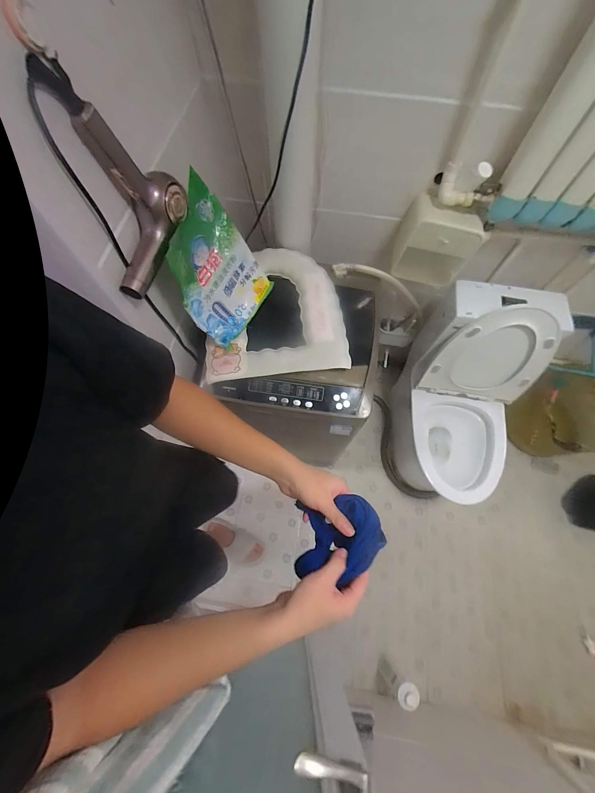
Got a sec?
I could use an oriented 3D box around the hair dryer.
[{"bbox_3d":[-0.257,-0.309,0.461,0.083,0.259,0.197,6,68,2],"label":"hair dryer"}]

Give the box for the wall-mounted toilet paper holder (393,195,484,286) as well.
[{"bbox_3d":[0.399,-0.445,0.910,0.224,0.211,0.117,25,70,9],"label":"wall-mounted toilet paper holder"}]

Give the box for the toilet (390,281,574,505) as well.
[{"bbox_3d":[0.619,0.063,1.170,0.376,0.745,0.610,10,68,3],"label":"toilet"}]

